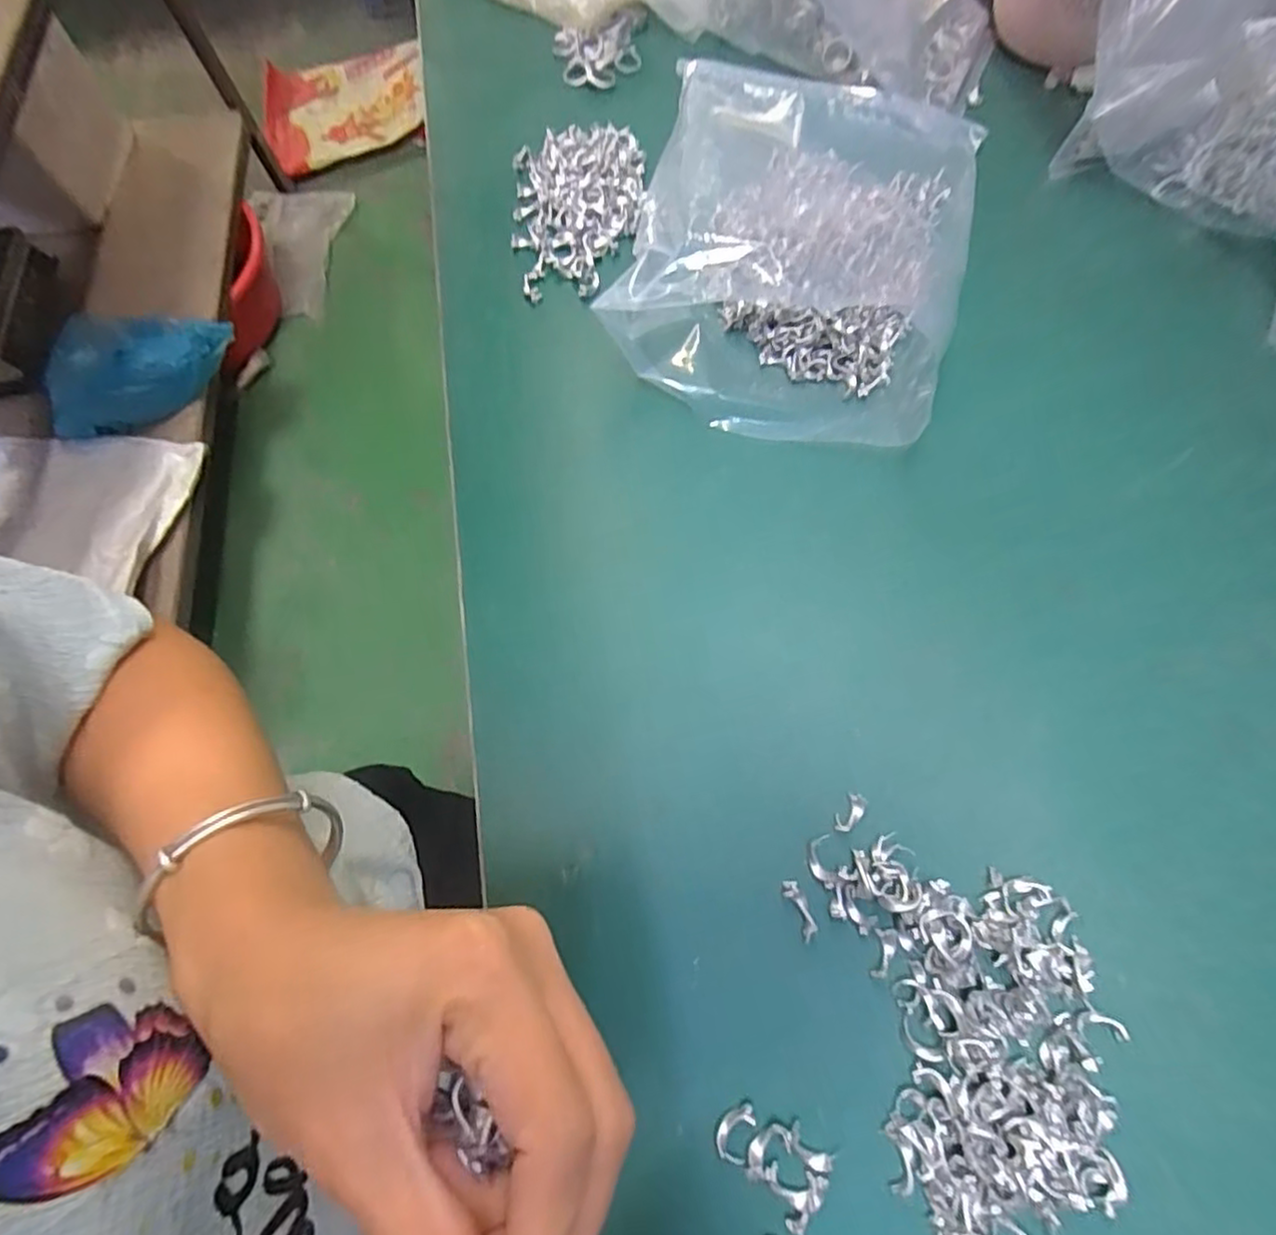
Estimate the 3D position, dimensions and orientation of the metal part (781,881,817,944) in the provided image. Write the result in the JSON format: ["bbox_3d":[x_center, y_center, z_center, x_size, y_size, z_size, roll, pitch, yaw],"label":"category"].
[{"bbox_3d":[0.069,0.123,0.275,0.008,0.004,0.024,-23,70,-7],"label":"metal part"}]

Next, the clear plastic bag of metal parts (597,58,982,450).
[{"bbox_3d":[0.104,-0.244,0.395,0.200,0.064,0.285,13,69,7],"label":"clear plastic bag of metal parts"}]

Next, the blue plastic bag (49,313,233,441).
[{"bbox_3d":[-0.791,-0.387,1.028,0.280,0.095,0.163,-9,68,0],"label":"blue plastic bag"}]

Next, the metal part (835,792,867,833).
[{"bbox_3d":[0.095,0.087,0.290,0.009,0.004,0.020,39,74,15],"label":"metal part"}]

